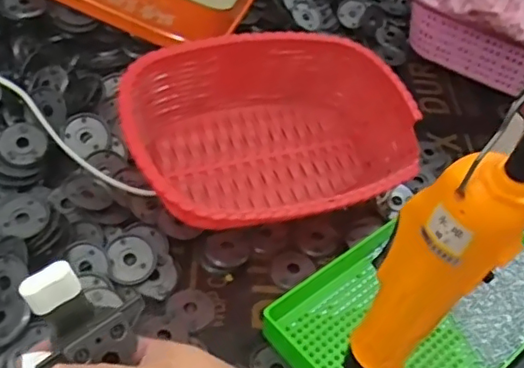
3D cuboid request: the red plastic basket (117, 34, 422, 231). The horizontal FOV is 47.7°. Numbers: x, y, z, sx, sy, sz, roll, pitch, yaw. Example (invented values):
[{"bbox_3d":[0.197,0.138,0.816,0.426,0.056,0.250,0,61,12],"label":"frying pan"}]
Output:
[{"bbox_3d":[0.014,-0.039,0.553,0.275,0.111,0.196,-17,54,-23],"label":"red plastic basket"}]

